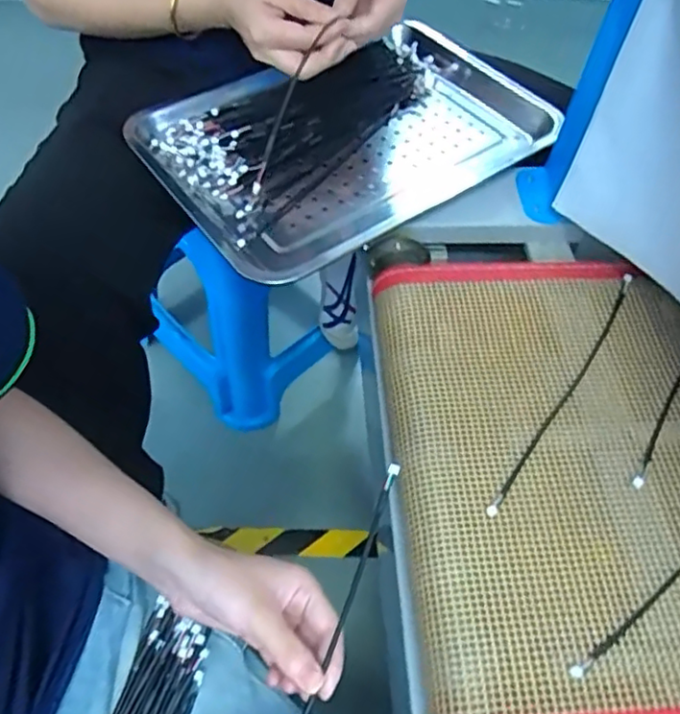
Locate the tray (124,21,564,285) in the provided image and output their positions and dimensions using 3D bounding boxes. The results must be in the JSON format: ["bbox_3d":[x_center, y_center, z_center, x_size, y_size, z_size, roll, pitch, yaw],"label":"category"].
[{"bbox_3d":[0.011,-0.235,0.665,0.398,0.037,0.279,-30,63,-20],"label":"tray"}]

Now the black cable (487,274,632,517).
[{"bbox_3d":[0.190,0.023,0.521,0.012,0.011,0.280,31,61,17],"label":"black cable"}]

